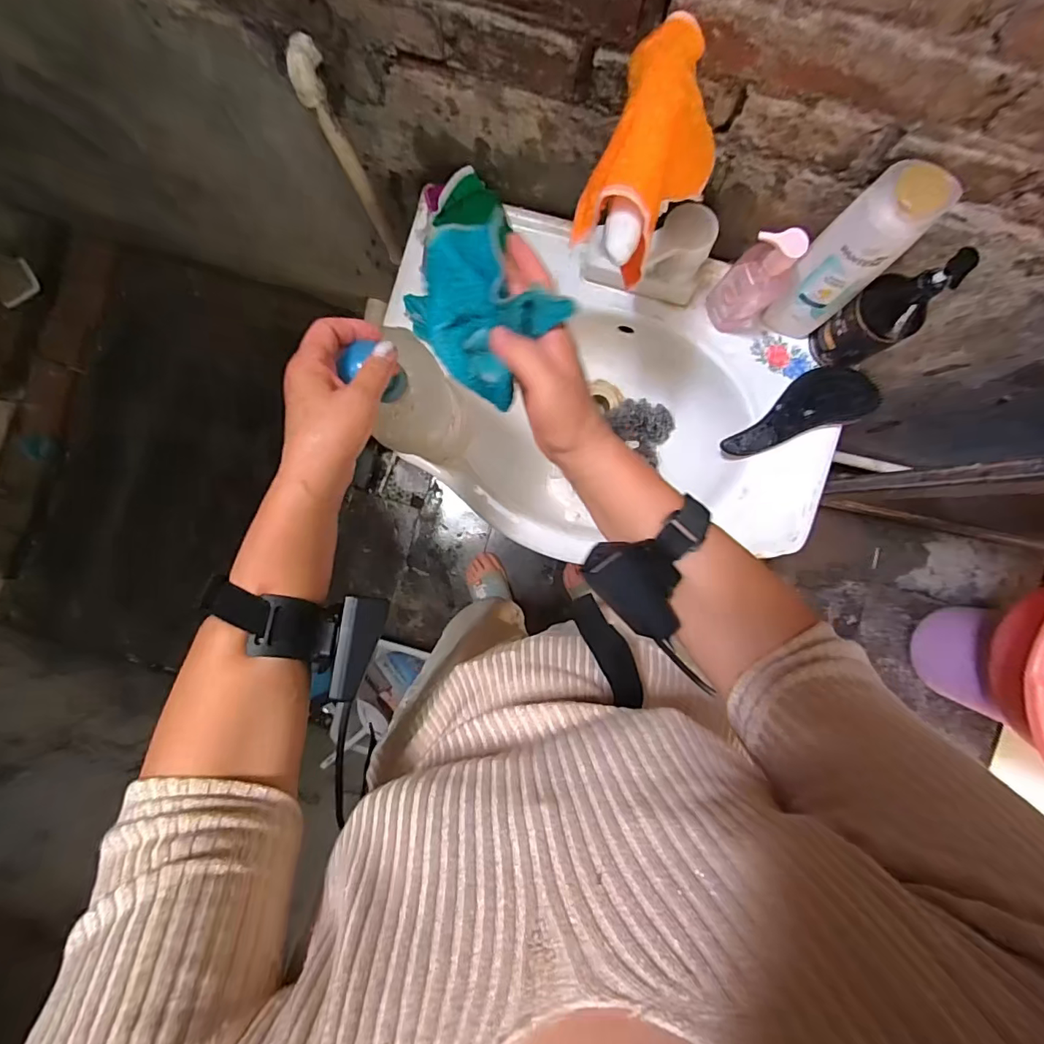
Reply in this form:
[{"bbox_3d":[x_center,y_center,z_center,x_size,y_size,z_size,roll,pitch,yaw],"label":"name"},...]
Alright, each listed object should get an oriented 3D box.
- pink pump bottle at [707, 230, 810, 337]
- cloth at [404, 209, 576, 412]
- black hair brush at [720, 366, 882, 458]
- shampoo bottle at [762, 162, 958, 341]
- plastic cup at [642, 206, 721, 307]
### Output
[{"bbox_3d":[0.256,-0.258,0.550,0.049,0.156,0.070,-44,89,2],"label":"pink pump bottle"},{"bbox_3d":[-0.031,-0.149,0.354,0.120,0.030,0.096,53,131,18],"label":"cloth"},{"bbox_3d":[0.334,-0.138,0.617,0.181,0.041,0.072,-18,90,2],"label":"black hair brush"},{"bbox_3d":[0.329,-0.265,0.520,0.065,0.220,0.077,-44,89,2],"label":"shampoo bottle"},{"bbox_3d":[0.178,-0.302,0.579,0.066,0.115,0.053,13,91,2],"label":"plastic cup"}]

